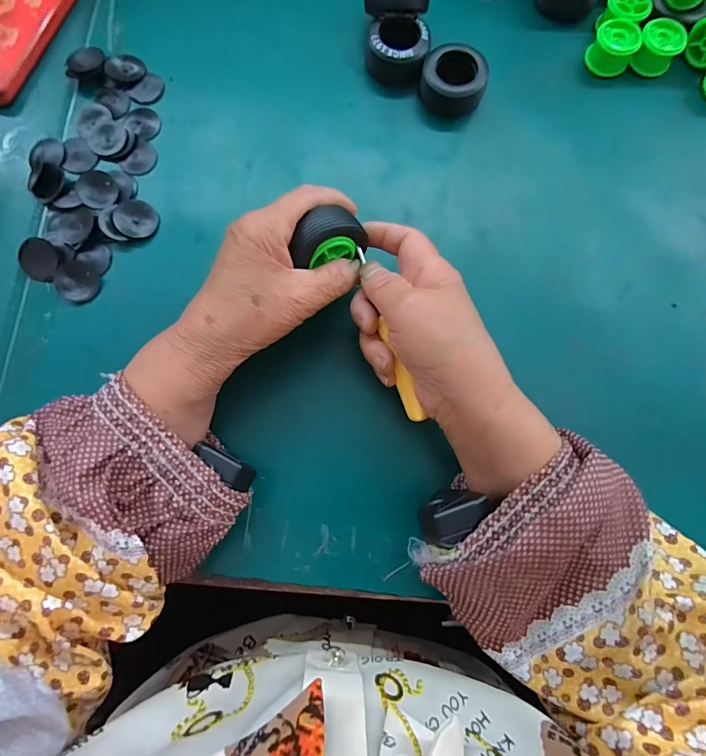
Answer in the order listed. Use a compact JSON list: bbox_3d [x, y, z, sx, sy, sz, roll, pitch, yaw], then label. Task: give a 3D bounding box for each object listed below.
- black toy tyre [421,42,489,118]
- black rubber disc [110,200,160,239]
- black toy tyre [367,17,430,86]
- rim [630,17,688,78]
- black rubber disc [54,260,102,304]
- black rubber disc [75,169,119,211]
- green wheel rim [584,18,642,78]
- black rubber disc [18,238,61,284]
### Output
[{"bbox_3d":[0.076,-0.227,0.319,0.047,0.024,0.042,4,77,0],"label":"black toy tyre"},{"bbox_3d":[-0.155,-0.113,0.298,0.029,0.004,0.028,2,83,-18],"label":"black rubber disc"},{"bbox_3d":[0.035,-0.254,0.324,0.045,0.023,0.039,-1,77,-2],"label":"black toy tyre"},{"bbox_3d":[0.242,-0.262,0.333,0.033,0.026,0.030,0,77,-1],"label":"rim"},{"bbox_3d":[-0.189,-0.066,0.289,0.027,0.004,0.028,2,84,-17],"label":"black rubber disc"},{"bbox_3d":[-0.181,-0.133,0.297,0.030,0.008,0.026,39,79,7],"label":"black rubber disc"},{"bbox_3d":[0.206,-0.261,0.331,0.033,0.026,0.028,32,78,6],"label":"green wheel rim"},{"bbox_3d":[-0.216,-0.081,0.288,0.028,0.004,0.029,1,98,4],"label":"black rubber disc"}]

